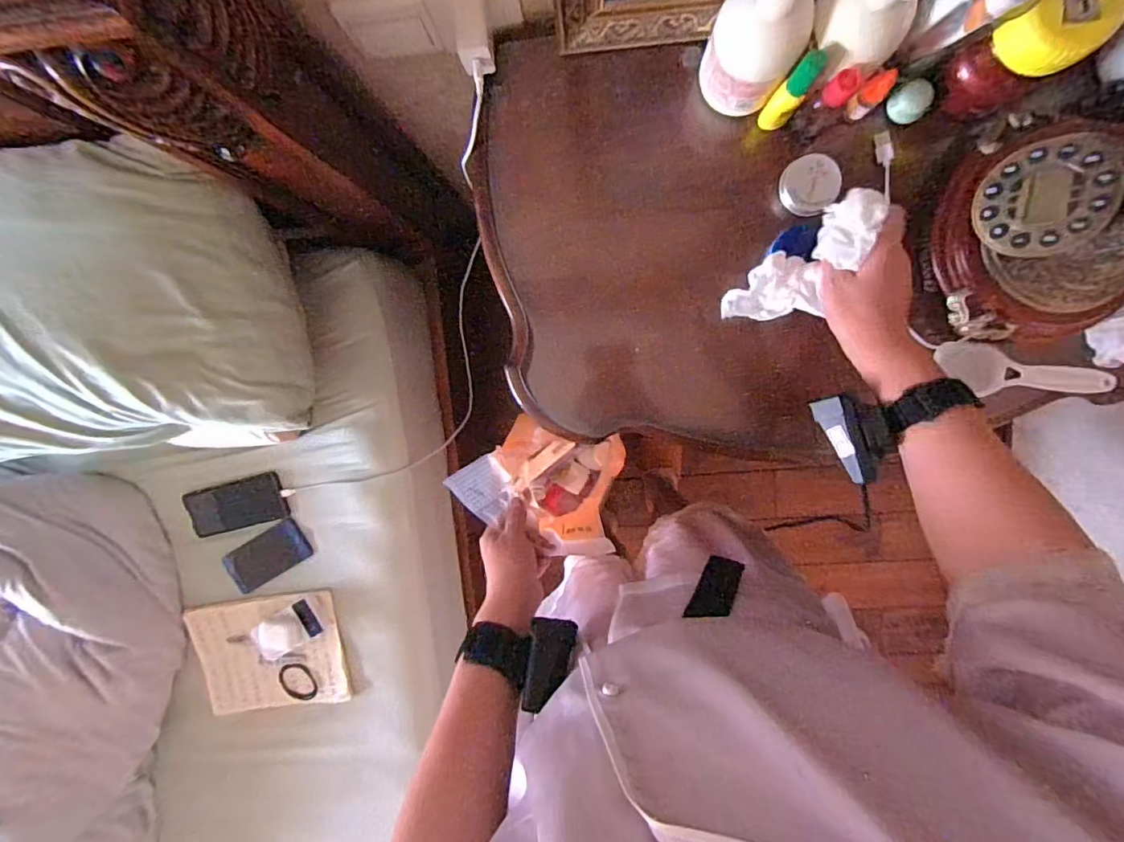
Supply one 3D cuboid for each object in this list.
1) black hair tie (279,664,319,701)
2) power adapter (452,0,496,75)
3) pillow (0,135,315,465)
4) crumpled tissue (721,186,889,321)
[{"bbox_3d":[-0.427,0.423,0.822,0.063,0.010,0.068,1,99,6],"label":"black hair tie"},{"bbox_3d":[-0.082,-0.355,0.466,0.030,0.034,0.054,-9,96,5],"label":"power adapter"},{"bbox_3d":[-0.629,-0.085,0.590,0.611,0.242,0.306,-8,96,4],"label":"pillow"},{"bbox_3d":[0.215,-0.133,0.447,0.061,0.045,0.144,47,124,-3],"label":"crumpled tissue"}]

